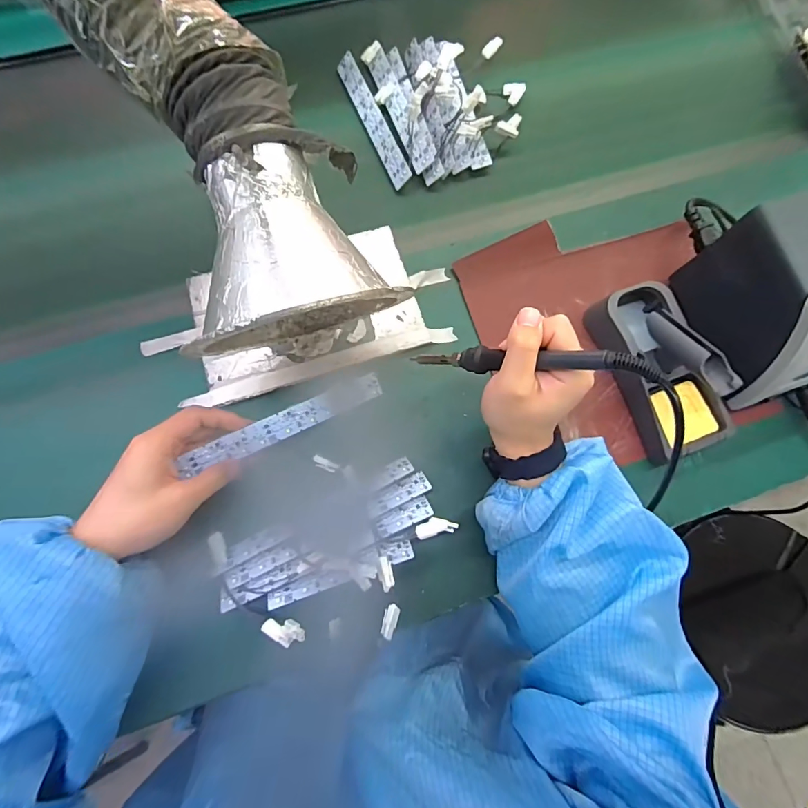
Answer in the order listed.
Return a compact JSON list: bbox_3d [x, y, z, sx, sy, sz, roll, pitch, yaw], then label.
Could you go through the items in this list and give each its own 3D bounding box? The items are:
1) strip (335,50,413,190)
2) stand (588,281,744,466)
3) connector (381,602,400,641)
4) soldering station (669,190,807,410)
[{"bbox_3d":[-0.036,-0.332,0.508,0.025,0.008,0.185,-27,77,16],"label":"strip"},{"bbox_3d":[0.246,-0.040,0.407,0.084,0.081,0.167,-22,77,-8],"label":"stand"},{"bbox_3d":[-0.011,0.179,0.360,0.012,0.005,0.026,16,56,3],"label":"connector"},{"bbox_3d":[0.346,-0.092,0.401,0.112,0.128,0.147,-20,77,-7],"label":"soldering station"}]

